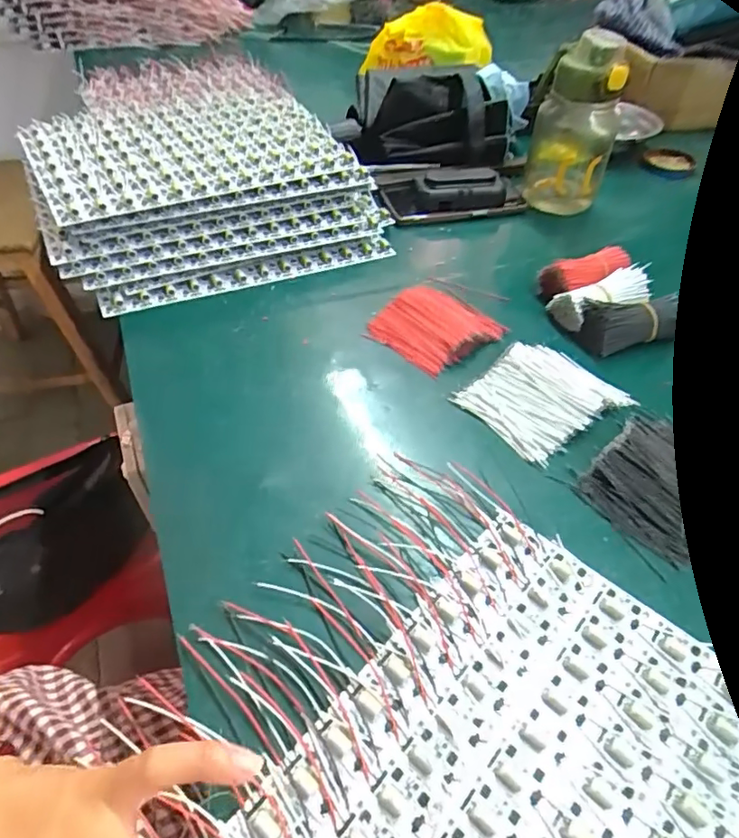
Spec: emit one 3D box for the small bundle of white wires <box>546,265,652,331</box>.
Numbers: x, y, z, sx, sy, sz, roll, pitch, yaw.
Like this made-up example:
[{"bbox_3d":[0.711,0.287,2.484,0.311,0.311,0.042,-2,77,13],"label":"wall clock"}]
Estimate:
[{"bbox_3d":[0.214,-0.109,0.511,0.091,0.041,0.044,-16,51,-17],"label":"small bundle of white wires"}]

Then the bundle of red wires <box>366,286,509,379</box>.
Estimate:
[{"bbox_3d":[0.055,-0.081,0.495,0.099,0.020,0.083,32,53,23],"label":"bundle of red wires"}]

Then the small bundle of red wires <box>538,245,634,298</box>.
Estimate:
[{"bbox_3d":[0.208,-0.137,0.538,0.090,0.035,0.043,-13,50,-15],"label":"small bundle of red wires"}]

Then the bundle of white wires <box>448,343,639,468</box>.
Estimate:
[{"bbox_3d":[0.134,-0.020,0.437,0.105,0.020,0.088,-30,56,-27],"label":"bundle of white wires"}]

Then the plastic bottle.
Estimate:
[{"bbox_3d":[0.227,-0.319,0.618,0.087,0.181,0.072,17,49,12],"label":"plastic bottle"}]

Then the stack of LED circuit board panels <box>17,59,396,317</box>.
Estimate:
[{"bbox_3d":[-0.182,-0.264,0.601,0.323,0.103,0.322,-19,52,-20],"label":"stack of LED circuit board panels"}]

